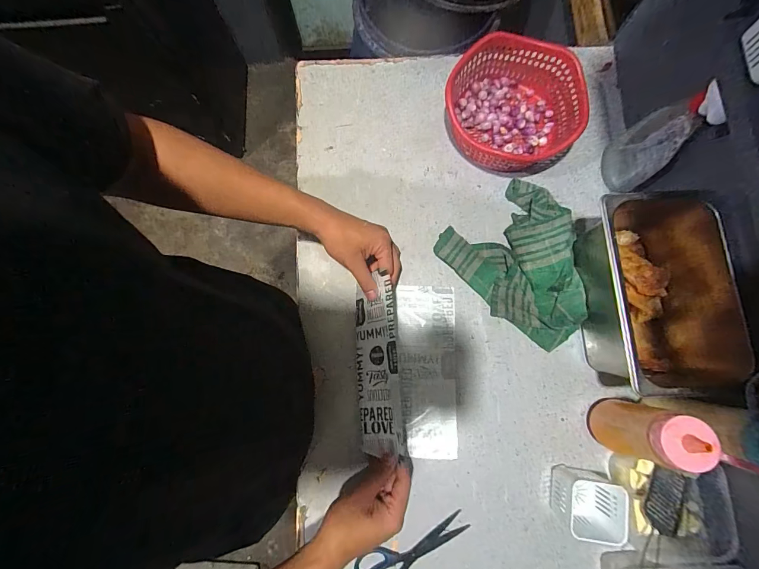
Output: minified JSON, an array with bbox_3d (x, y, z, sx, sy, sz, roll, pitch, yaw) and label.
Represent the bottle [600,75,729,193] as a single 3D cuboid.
[{"bbox_3d":[0.424,-0.224,0.519,0.075,0.199,0.080,-41,81,-6],"label":"bottle"}]

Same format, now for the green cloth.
[{"bbox_3d":[0.247,-0.041,0.560,0.204,0.046,0.245,-43,81,-7],"label":"green cloth"}]

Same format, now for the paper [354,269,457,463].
[{"bbox_3d":[0.042,0.124,0.512,0.156,0.086,0.258,1,79,1],"label":"paper"}]

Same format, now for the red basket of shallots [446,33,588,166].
[{"bbox_3d":[0.240,-0.305,0.593,0.201,0.083,0.217,0,79,1],"label":"red basket of shallots"}]

